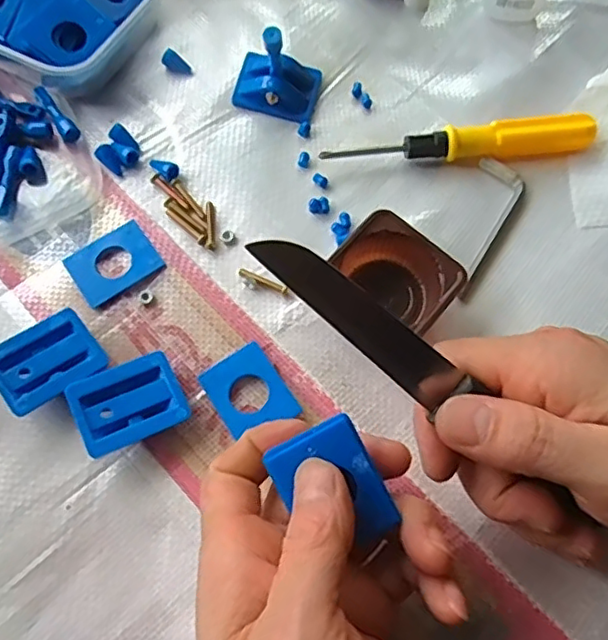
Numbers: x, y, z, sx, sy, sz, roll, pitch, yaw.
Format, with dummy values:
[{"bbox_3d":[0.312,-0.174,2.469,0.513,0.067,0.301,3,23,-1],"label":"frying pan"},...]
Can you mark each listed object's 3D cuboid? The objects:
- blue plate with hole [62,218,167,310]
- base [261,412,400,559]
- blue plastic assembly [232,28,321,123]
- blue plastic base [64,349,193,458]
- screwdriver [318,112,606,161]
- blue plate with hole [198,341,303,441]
[{"bbox_3d":[-0.092,-0.028,0.299,0.041,0.006,0.031,-32,73,-13],"label":"blue plate with hole"},{"bbox_3d":[0.012,0.059,0.214,0.032,0.010,0.044,-32,73,-13],"label":"base"},{"bbox_3d":[-0.014,-0.135,0.322,0.043,0.043,0.033,17,69,5],"label":"blue plastic assembly"},{"bbox_3d":[-0.075,0.036,0.267,0.045,0.017,0.036,-26,71,-11],"label":"blue plastic base"},{"bbox_3d":[0.082,-0.091,0.322,0.140,0.017,0.016,-7,69,-4],"label":"screwdriver"},{"bbox_3d":[-0.025,0.033,0.275,0.032,0.008,0.038,-32,73,-13],"label":"blue plate with hole"}]

